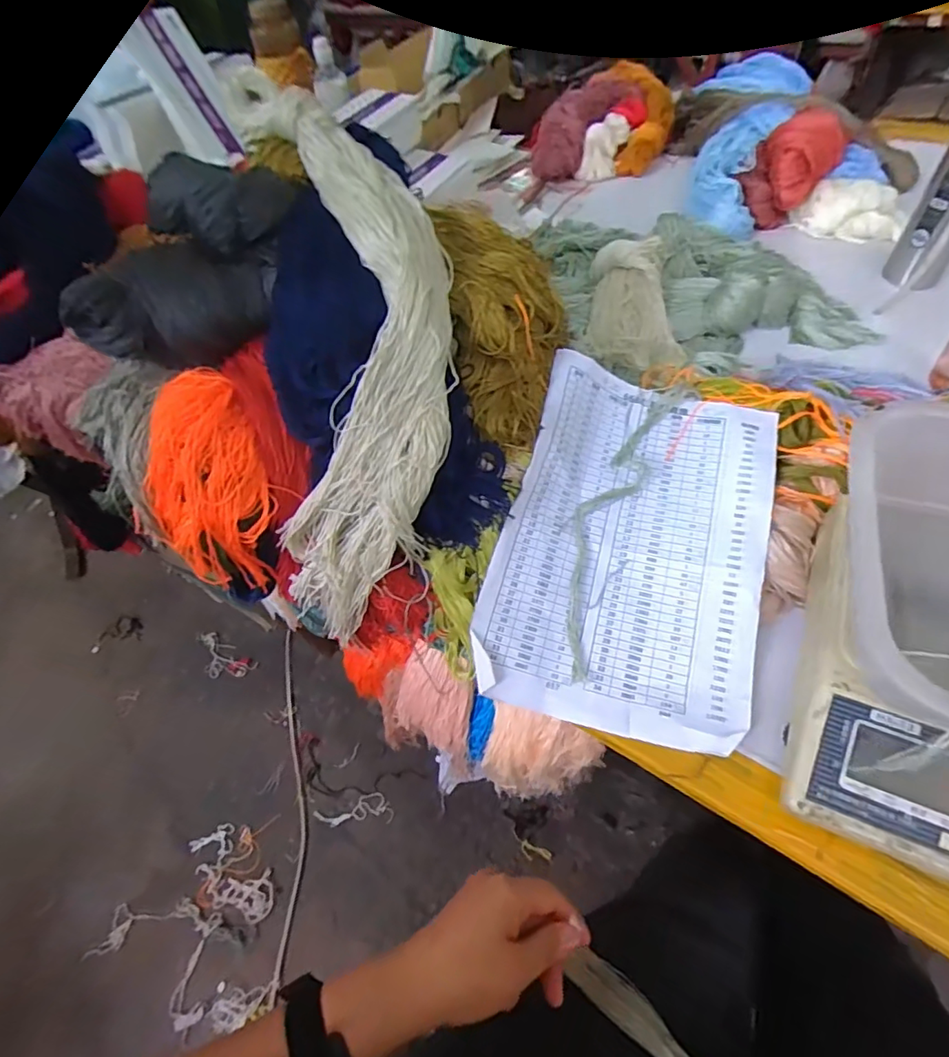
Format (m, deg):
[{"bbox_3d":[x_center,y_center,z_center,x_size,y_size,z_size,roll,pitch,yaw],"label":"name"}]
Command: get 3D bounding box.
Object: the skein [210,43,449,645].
[{"bbox_3d":[-0.097,-0.133,0.397,0.154,0.065,0.428,-2,92,4],"label":"skein"}]

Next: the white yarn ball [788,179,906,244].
[{"bbox_3d":[0.514,-0.437,0.744,0.131,0.056,0.064,13,56,15],"label":"white yarn ball"}]

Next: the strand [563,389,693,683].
[{"bbox_3d":[0.110,-0.011,0.445,0.053,0.011,0.264,19,73,19],"label":"strand"}]

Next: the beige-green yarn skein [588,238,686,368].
[{"bbox_3d":[0.181,-0.260,0.620,0.100,0.048,0.226,2,67,7],"label":"beige-green yarn skein"}]

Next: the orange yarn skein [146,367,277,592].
[{"bbox_3d":[-0.200,-0.030,0.420,0.096,0.134,0.100,37,65,28],"label":"orange yarn skein"}]

